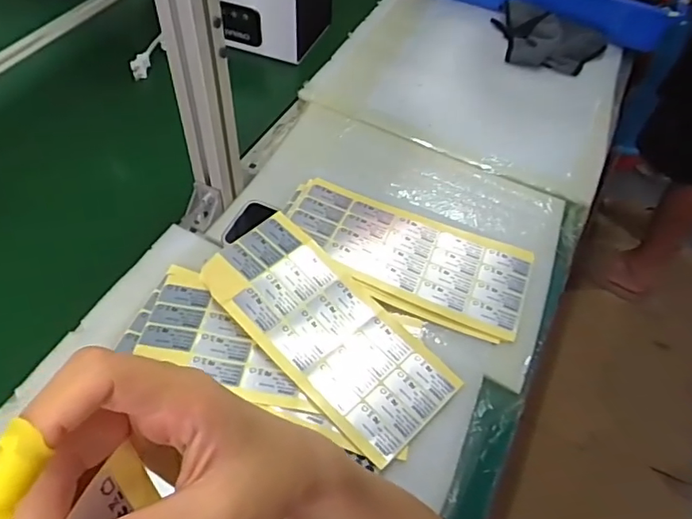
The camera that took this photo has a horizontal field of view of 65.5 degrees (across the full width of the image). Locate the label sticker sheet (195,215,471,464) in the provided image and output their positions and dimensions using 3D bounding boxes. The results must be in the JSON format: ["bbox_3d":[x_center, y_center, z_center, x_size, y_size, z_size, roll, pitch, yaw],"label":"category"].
[{"bbox_3d":[-0.022,0.066,0.545,0.117,0.023,0.270,-37,62,-27],"label":"label sticker sheet"}]

